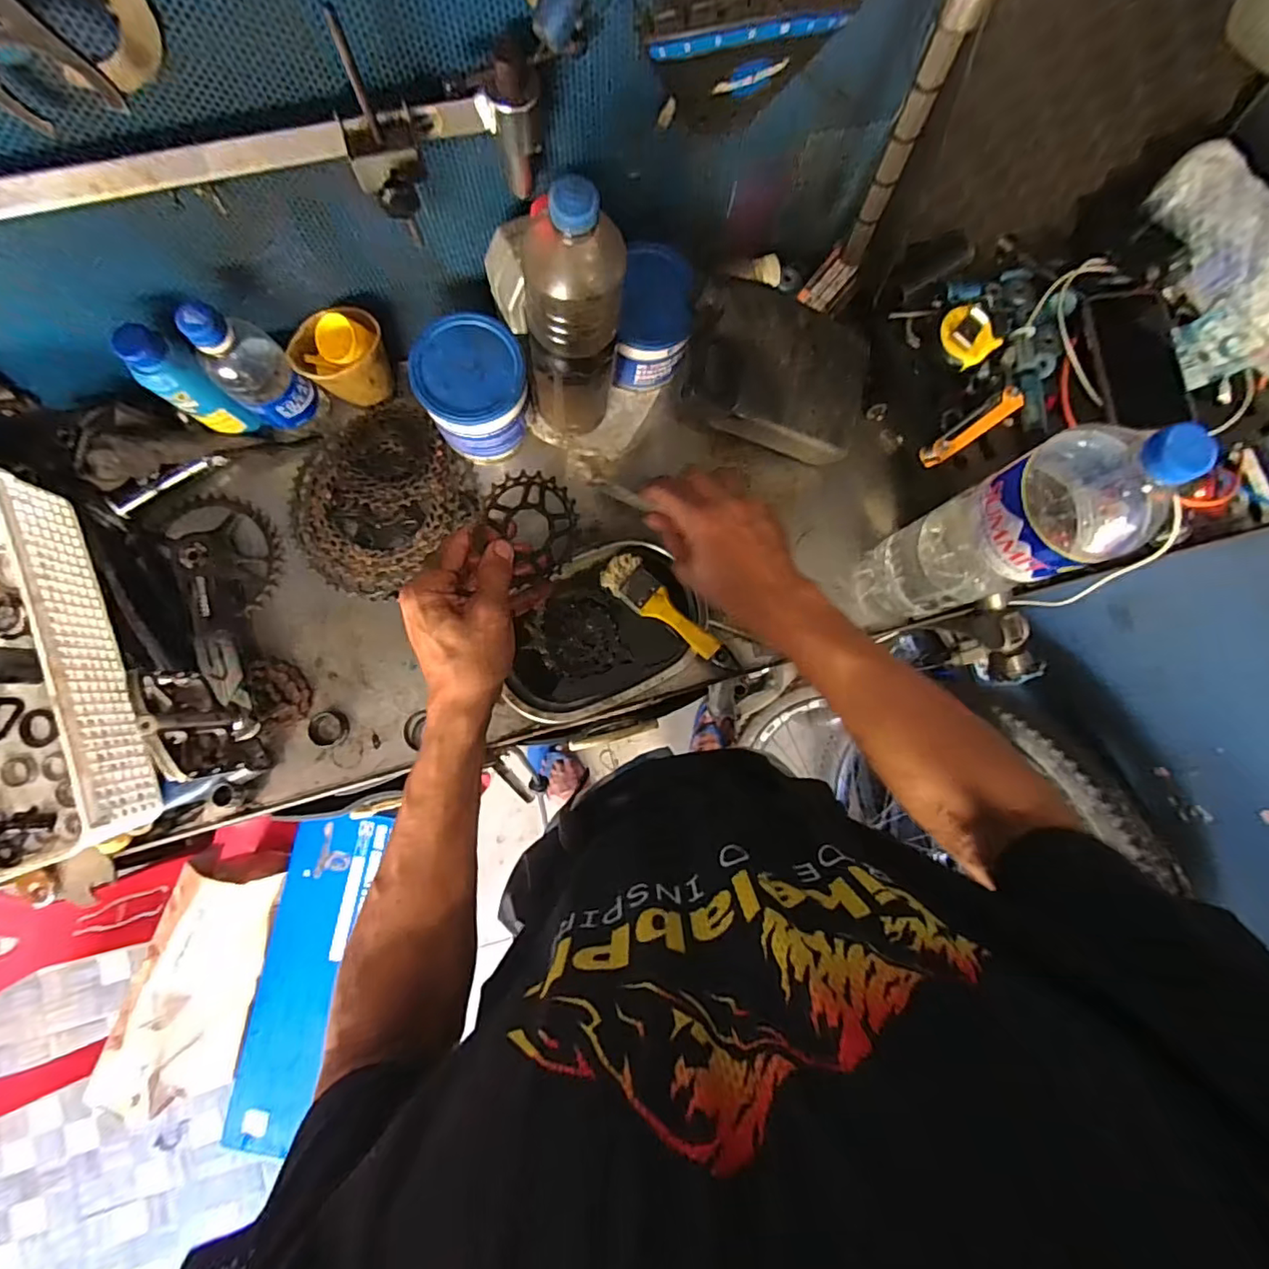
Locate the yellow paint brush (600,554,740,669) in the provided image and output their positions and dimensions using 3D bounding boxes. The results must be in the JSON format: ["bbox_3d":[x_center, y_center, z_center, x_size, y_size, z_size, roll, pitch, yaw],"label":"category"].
[{"bbox_3d":[0.037,-0.023,0.567,0.157,0.026,0.042,39,84,2],"label":"yellow paint brush"}]

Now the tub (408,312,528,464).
[{"bbox_3d":[-0.154,-0.237,0.565,0.098,0.097,0.104,0,84,-2],"label":"tub"}]

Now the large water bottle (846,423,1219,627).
[{"bbox_3d":[0.288,-0.077,0.459,0.097,0.313,0.092,-20,85,-4],"label":"large water bottle"}]

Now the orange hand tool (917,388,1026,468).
[{"bbox_3d":[0.334,-0.204,0.559,0.114,0.021,0.022,-35,86,-6],"label":"orange hand tool"}]

